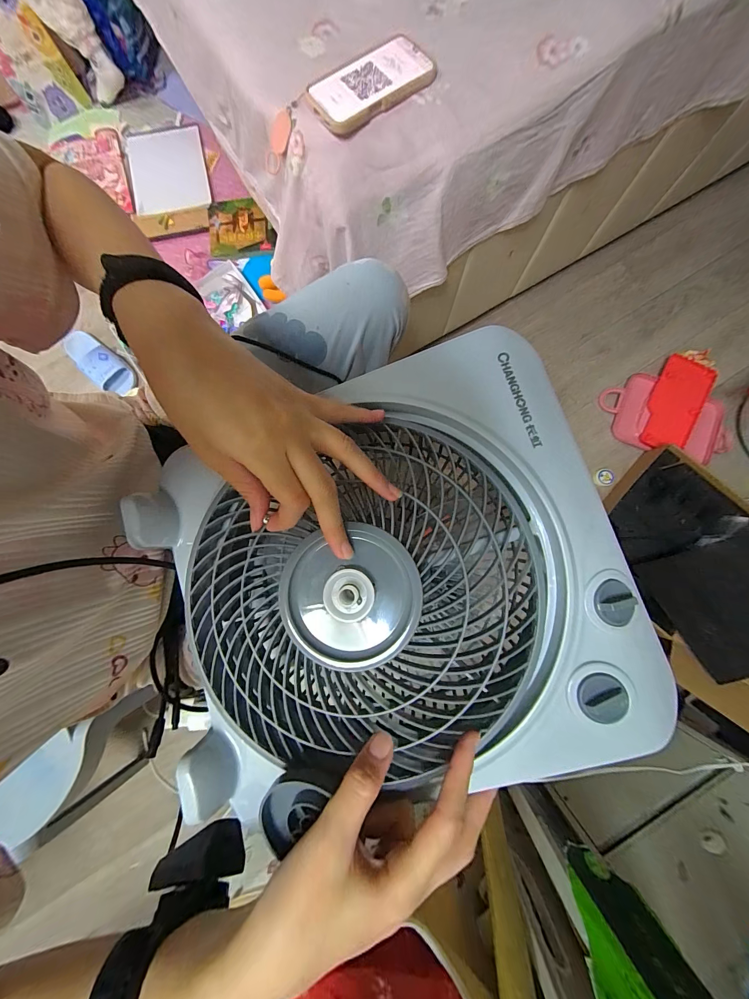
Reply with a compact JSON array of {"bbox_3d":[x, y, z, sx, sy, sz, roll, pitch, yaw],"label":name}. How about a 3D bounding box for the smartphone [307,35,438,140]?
[{"bbox_3d":[-0.002,-0.517,0.407,0.160,0.013,0.080,-42,83,-3],"label":"smartphone"}]

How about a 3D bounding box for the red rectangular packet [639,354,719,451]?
[{"bbox_3d":[0.769,-0.244,0.830,0.117,0.032,0.258,25,80,4],"label":"red rectangular packet"}]

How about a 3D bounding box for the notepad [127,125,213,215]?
[{"bbox_3d":[-0.624,-0.985,0.985,0.281,0.020,0.172,5,119,12],"label":"notepad"}]

